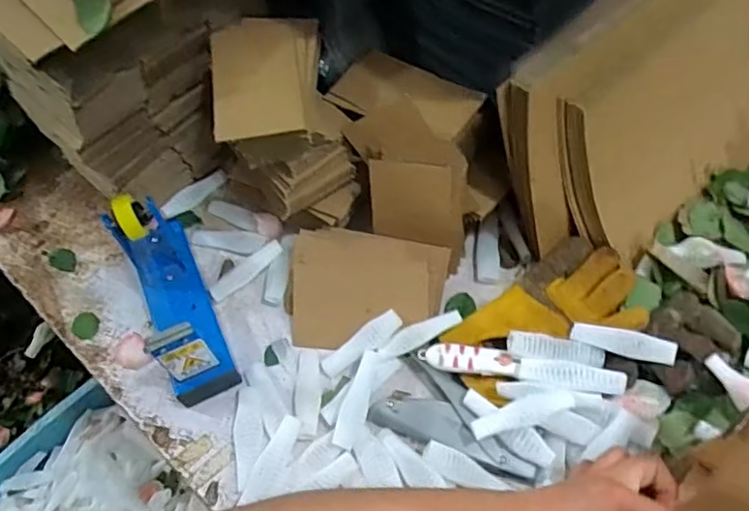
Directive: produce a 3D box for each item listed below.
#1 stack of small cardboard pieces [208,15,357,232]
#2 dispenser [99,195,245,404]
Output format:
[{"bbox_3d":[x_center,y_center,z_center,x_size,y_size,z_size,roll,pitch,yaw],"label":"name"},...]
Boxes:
[{"bbox_3d":[-0.089,-0.136,0.598,0.123,0.143,0.158,-9,58,-1],"label":"stack of small cardboard pieces"},{"bbox_3d":[-0.207,0.033,0.581,0.061,0.126,0.204,-25,60,-10],"label":"dispenser"}]

